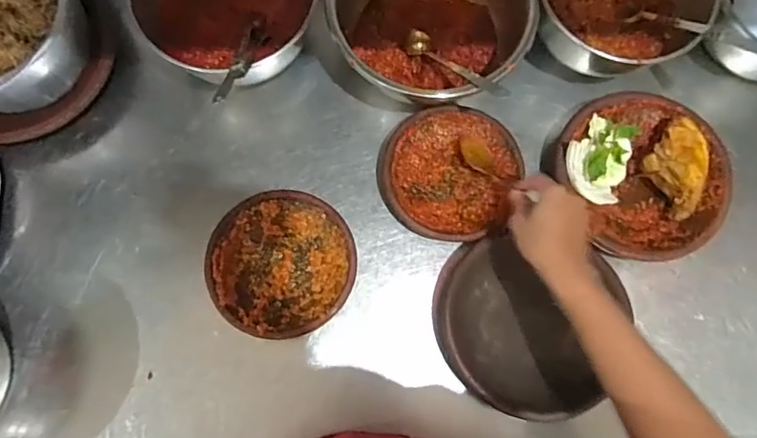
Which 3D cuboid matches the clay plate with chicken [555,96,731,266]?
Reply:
[{"bbox_3d":[0.313,-0.053,0.610,0.179,0.054,0.200,-25,77,-8],"label":"clay plate with chicken"}]

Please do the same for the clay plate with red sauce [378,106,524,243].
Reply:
[{"bbox_3d":[0.084,-0.053,0.614,0.160,0.033,0.162,0,75,-1],"label":"clay plate with red sauce"}]

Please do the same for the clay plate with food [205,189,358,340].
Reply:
[{"bbox_3d":[-0.109,0.051,0.581,0.157,0.036,0.162,0,75,-1],"label":"clay plate with food"}]

